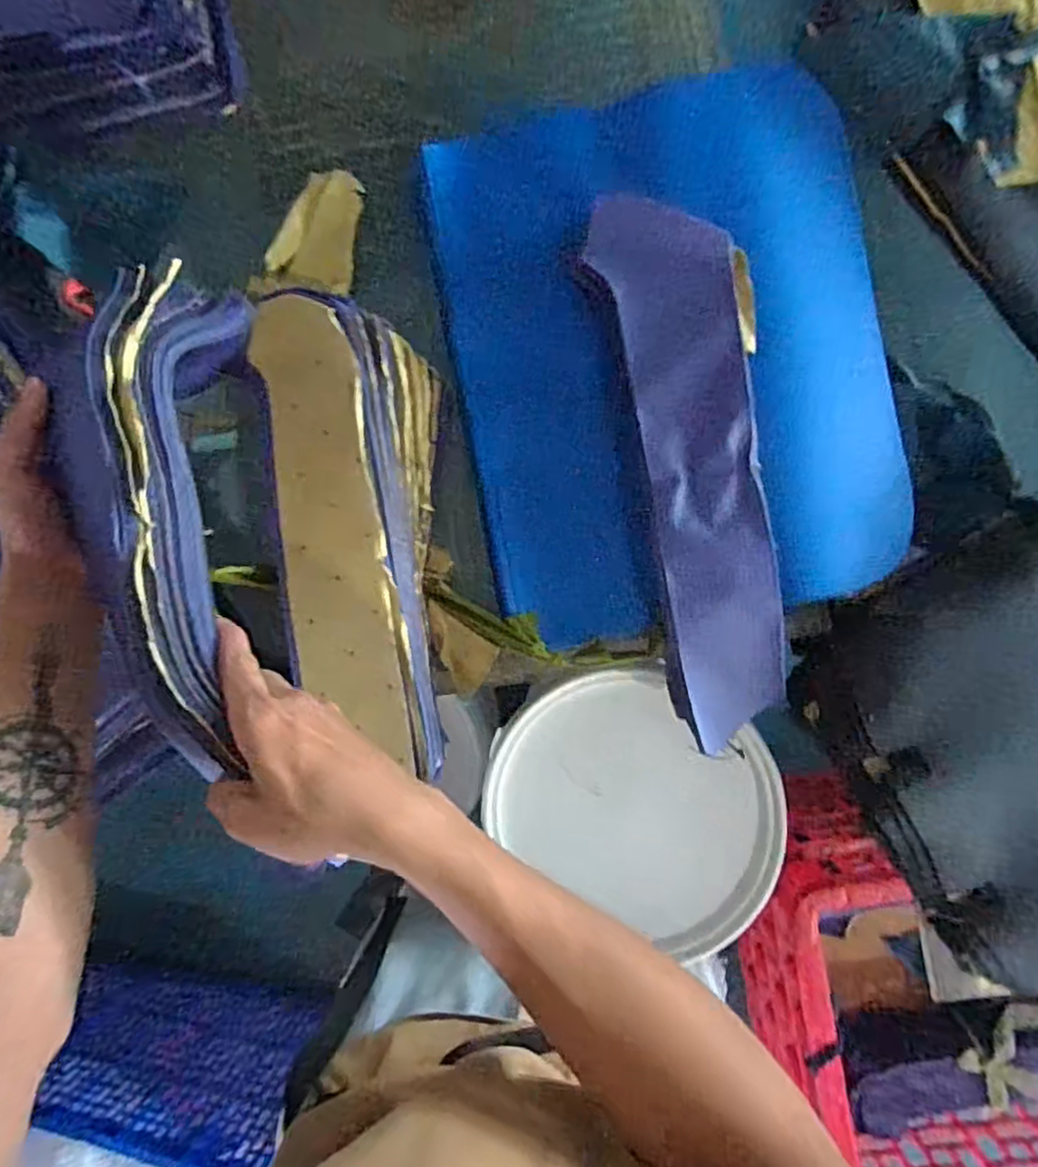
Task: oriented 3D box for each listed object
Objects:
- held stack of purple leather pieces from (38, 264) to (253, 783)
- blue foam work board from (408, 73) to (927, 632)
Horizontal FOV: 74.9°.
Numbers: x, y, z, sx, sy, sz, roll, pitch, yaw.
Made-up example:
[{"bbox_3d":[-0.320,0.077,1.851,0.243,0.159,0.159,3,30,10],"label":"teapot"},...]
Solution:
[{"bbox_3d":[-0.211,-0.057,0.402,0.066,0.084,0.329,-13,70,5],"label":"held stack of purple leather pieces"},{"bbox_3d":[0.131,-0.201,0.603,0.381,0.074,0.467,-11,86,5],"label":"blue foam work board"}]

